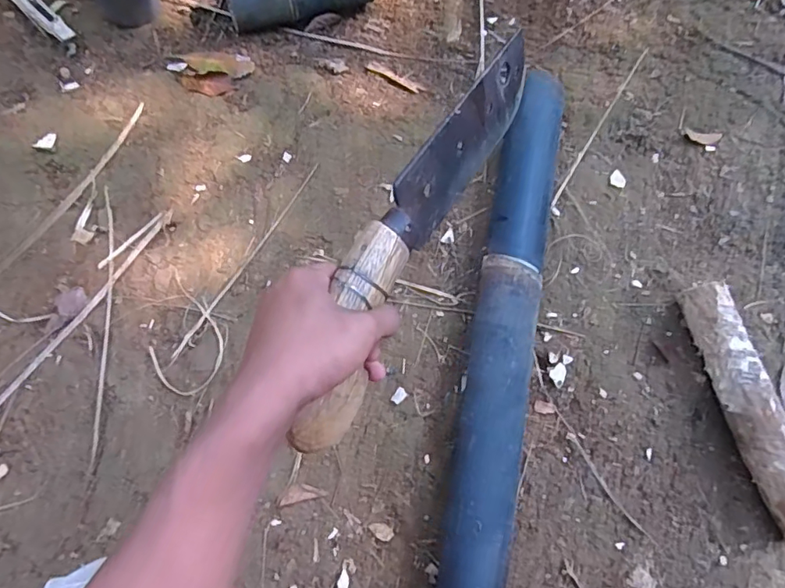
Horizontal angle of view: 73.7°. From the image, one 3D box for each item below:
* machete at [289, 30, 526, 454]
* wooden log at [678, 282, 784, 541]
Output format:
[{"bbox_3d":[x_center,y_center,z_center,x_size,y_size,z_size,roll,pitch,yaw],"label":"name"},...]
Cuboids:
[{"bbox_3d":[0.018,-0.062,0.401,0.036,0.084,0.373,14,65,33],"label":"machete"},{"bbox_3d":[0.453,0.141,0.665,0.064,0.061,0.313,-10,70,-5],"label":"wooden log"}]

